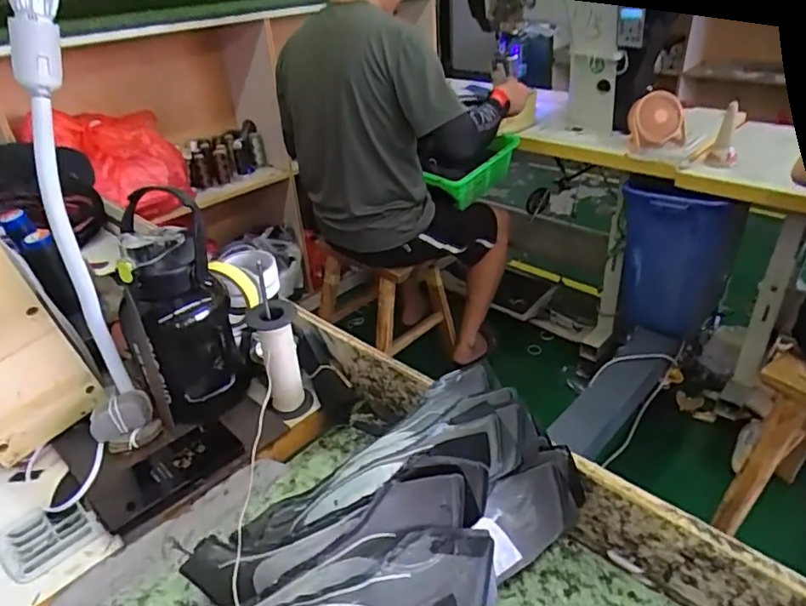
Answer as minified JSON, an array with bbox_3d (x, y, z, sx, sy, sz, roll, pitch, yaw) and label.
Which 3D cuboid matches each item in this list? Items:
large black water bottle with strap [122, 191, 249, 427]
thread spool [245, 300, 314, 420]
[{"bbox_3d":[-0.257,0.021,0.665,0.102,0.232,0.092,-17,35,-20],"label":"large black water bottle with strap"},{"bbox_3d":[-0.149,0.070,0.680,0.059,0.140,0.066,-11,33,-11],"label":"thread spool"}]

